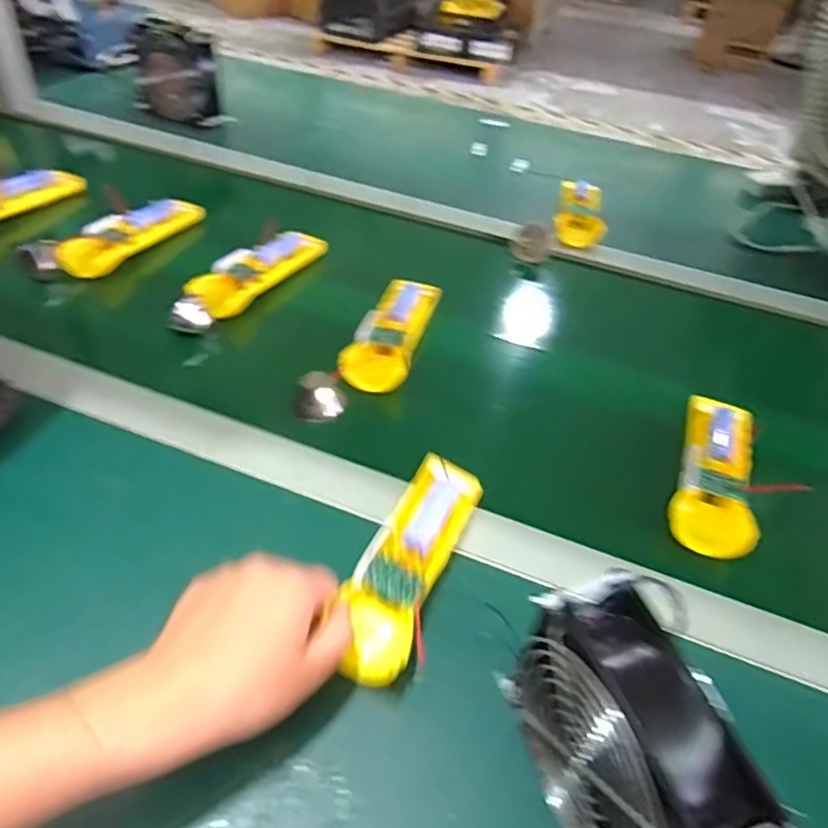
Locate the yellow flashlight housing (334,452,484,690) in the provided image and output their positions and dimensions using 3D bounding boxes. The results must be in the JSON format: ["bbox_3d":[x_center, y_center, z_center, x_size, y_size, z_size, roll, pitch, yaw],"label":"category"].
[{"bbox_3d":[-0.002,0.091,0.417,0.047,0.027,0.163,17,46,13],"label":"yellow flashlight housing"}]

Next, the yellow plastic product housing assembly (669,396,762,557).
[{"bbox_3d":[0.239,0.042,0.508,0.055,0.023,0.155,20,46,15],"label":"yellow plastic product housing assembly"}]

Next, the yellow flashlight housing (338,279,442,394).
[{"bbox_3d":[-0.019,-0.081,0.607,0.054,0.023,0.169,13,45,8],"label":"yellow flashlight housing"}]

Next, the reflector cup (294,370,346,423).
[{"bbox_3d":[-0.079,-0.015,0.544,0.043,0.029,0.030,-3,45,-9],"label":"reflector cup"}]

